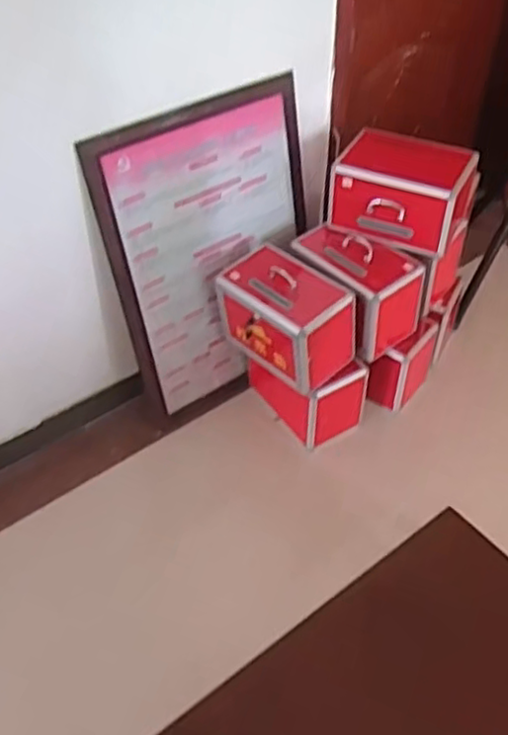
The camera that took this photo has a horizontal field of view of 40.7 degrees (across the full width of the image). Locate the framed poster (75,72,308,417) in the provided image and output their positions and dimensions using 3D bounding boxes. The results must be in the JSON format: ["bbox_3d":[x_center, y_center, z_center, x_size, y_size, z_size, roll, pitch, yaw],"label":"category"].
[{"bbox_3d":[-0.072,-0.261,1.634,0.544,0.697,0.041,-27,35,-23],"label":"framed poster"}]

